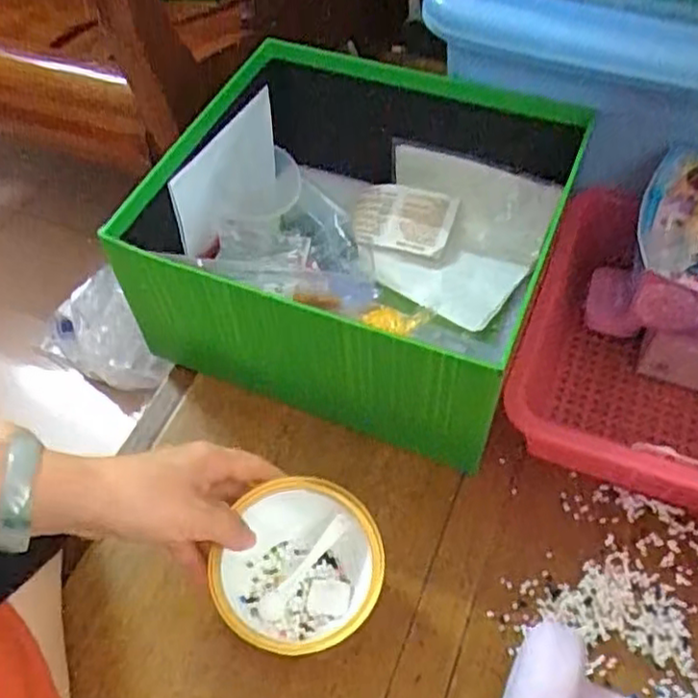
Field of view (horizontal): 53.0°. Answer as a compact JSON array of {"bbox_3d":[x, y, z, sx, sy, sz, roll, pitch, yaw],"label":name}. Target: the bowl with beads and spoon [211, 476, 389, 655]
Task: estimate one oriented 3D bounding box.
[{"bbox_3d":[-0.028,0.137,0.428,0.095,0.058,0.097,-1,55,2],"label":"bowl with beads and spoon"}]

